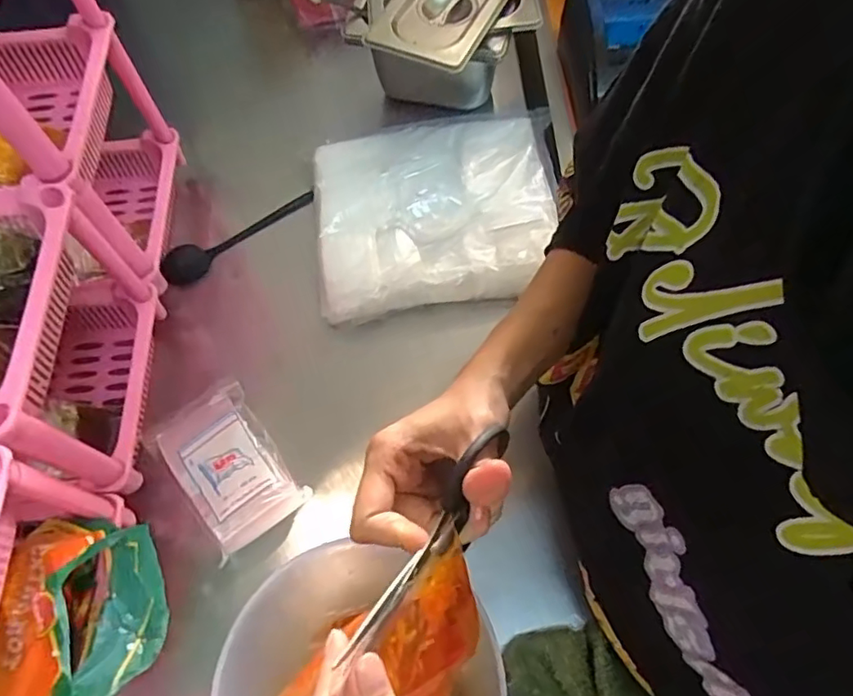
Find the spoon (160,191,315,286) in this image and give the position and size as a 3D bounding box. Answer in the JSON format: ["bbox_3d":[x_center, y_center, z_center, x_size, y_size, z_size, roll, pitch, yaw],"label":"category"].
[{"bbox_3d":[-0.203,-0.122,0.650,0.178,0.039,0.019,-32,35,-14],"label":"spoon"}]

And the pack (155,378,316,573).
[{"bbox_3d":[-0.178,0.100,0.525,0.085,0.027,0.143,-36,67,-14],"label":"pack"}]

